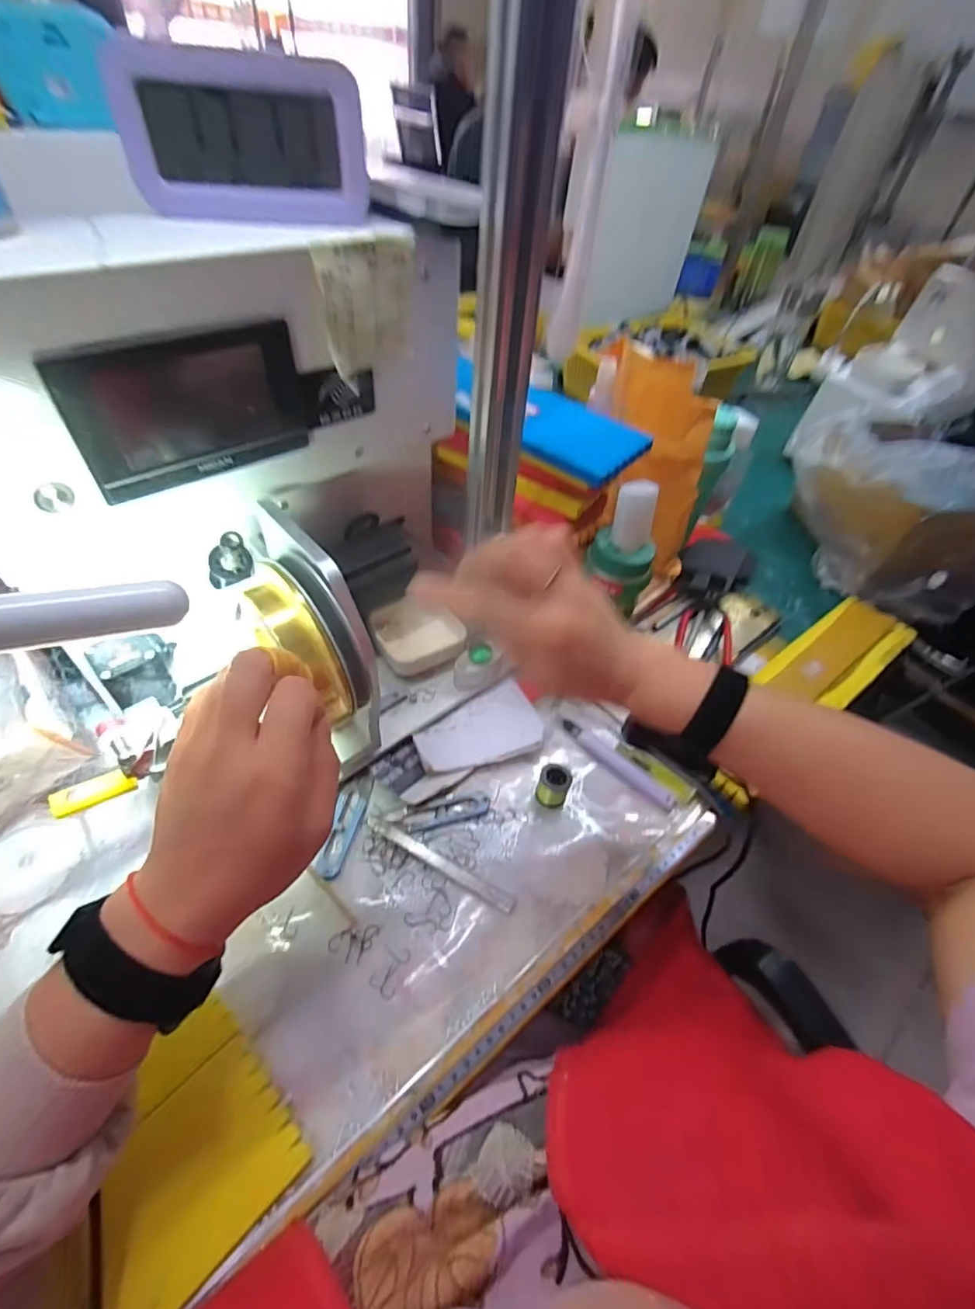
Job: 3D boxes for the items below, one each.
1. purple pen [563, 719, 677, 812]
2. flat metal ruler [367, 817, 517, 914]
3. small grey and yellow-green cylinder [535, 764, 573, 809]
[{"bbox_3d":[0.118,0.097,0.489,0.118,0.009,0.017,36,56,22],"label":"purple pen"},{"bbox_3d":[-0.038,0.163,0.421,0.132,0.006,0.010,26,53,16],"label":"flat metal ruler"},{"bbox_3d":[0.057,0.112,0.459,0.027,0.029,0.024,11,50,4],"label":"small grey and yellow-green cylinder"}]

